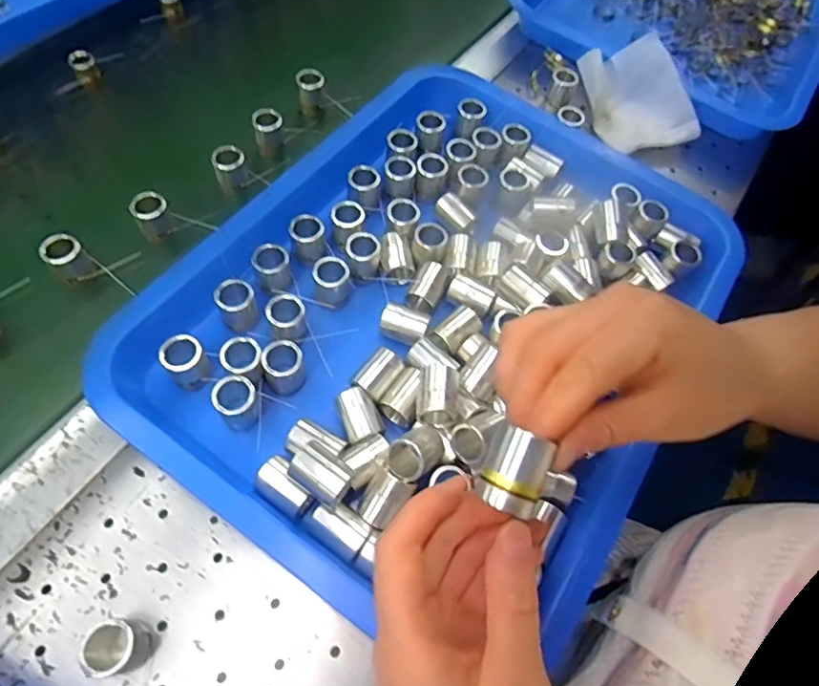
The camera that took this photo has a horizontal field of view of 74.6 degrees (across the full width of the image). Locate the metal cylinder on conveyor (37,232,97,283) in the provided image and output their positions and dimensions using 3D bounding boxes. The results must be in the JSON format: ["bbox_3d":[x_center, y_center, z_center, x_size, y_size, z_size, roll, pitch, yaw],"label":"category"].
[{"bbox_3d":[-0.225,-0.055,0.356,0.023,0.029,0.019,-39,72,-24],"label":"metal cylinder on conveyor"}]

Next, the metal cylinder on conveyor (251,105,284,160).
[{"bbox_3d":[-0.112,-0.168,0.431,0.022,0.034,0.019,-10,63,-12],"label":"metal cylinder on conveyor"}]

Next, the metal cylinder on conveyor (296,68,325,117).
[{"bbox_3d":[-0.084,-0.214,0.460,0.021,0.031,0.019,-7,63,-11],"label":"metal cylinder on conveyor"}]

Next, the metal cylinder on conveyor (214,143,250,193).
[{"bbox_3d":[-0.134,-0.132,0.409,0.022,0.031,0.018,-19,65,-16],"label":"metal cylinder on conveyor"}]

